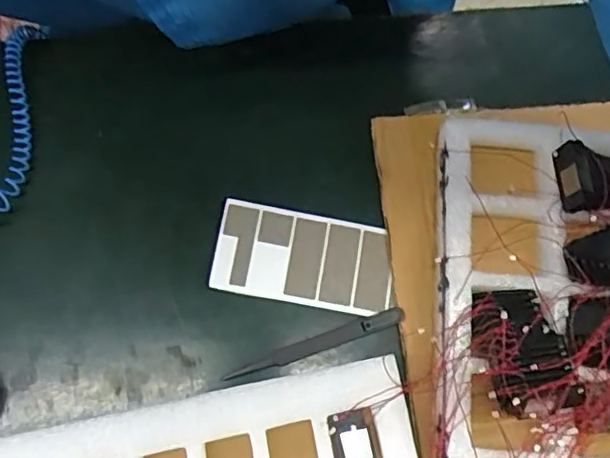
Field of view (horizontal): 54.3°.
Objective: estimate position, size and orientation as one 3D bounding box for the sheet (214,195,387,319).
[{"bbox_3d":[-0.001,0.018,0.371,0.107,0.004,0.056,11,74,-3],"label":"sheet"}]

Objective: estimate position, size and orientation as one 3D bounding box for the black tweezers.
[{"bbox_3d":[0.007,0.070,0.357,0.111,0.006,0.010,-20,76,-7],"label":"black tweezers"}]

